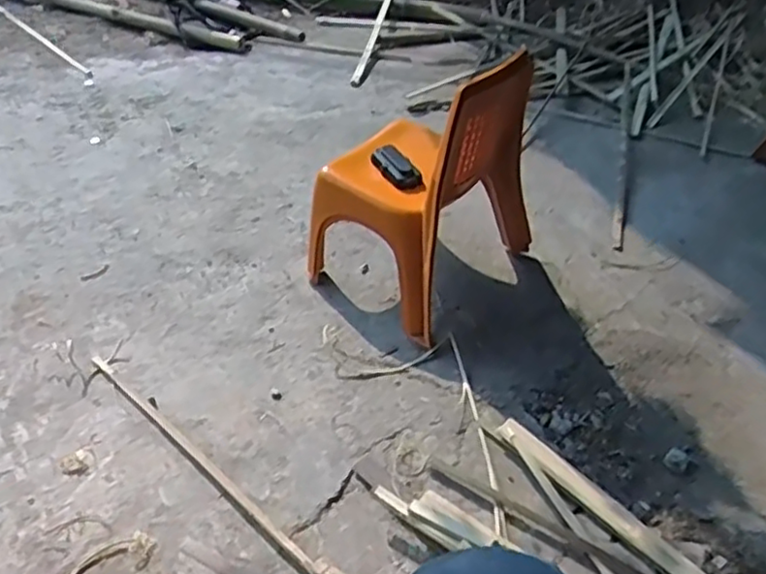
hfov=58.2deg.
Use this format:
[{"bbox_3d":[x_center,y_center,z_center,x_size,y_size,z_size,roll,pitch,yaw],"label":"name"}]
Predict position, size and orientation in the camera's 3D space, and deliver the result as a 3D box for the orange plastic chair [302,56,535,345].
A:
[{"bbox_3d":[0.075,-0.205,1.254,0.311,0.442,0.407,26,45,23],"label":"orange plastic chair"}]

